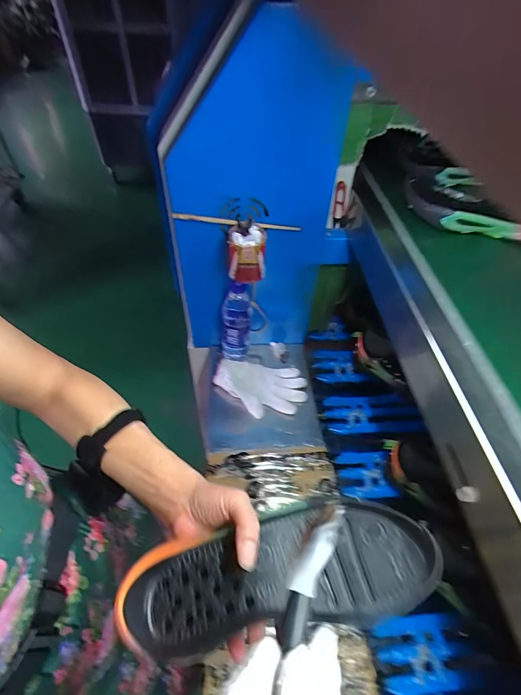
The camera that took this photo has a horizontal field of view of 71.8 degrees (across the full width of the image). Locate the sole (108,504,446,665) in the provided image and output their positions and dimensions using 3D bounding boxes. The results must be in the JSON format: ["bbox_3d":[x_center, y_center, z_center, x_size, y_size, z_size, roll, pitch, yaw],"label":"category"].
[{"bbox_3d":[0.015,0.183,0.297,0.241,0.038,0.086,-10,48,-2],"label":"sole"}]

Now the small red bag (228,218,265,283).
[{"bbox_3d":[-0.025,-0.173,0.663,0.065,0.089,0.072,0,47,-1],"label":"small red bag"}]

